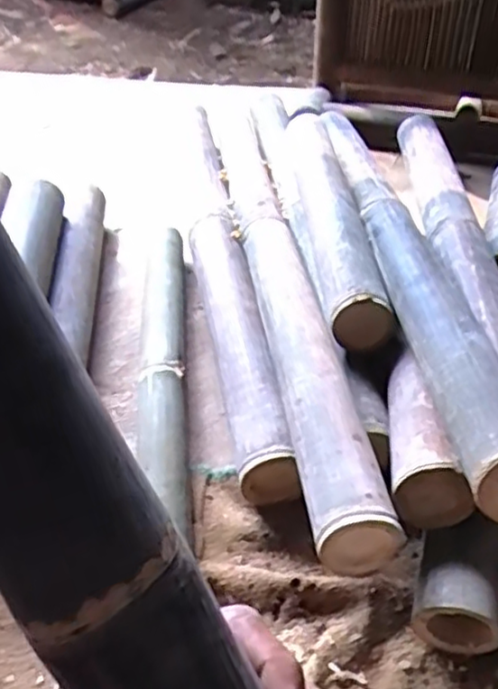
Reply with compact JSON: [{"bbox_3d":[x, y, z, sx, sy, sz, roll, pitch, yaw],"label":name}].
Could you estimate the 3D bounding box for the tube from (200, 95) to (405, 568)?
[{"bbox_3d":[0.019,-0.172,1.008,0.079,0.084,1.133,-6,41,-6],"label":"tube"}]

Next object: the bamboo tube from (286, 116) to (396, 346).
[{"bbox_3d":[0.117,-0.198,1.013,0.077,0.083,0.563,-3,41,-2],"label":"bamboo tube"}]

